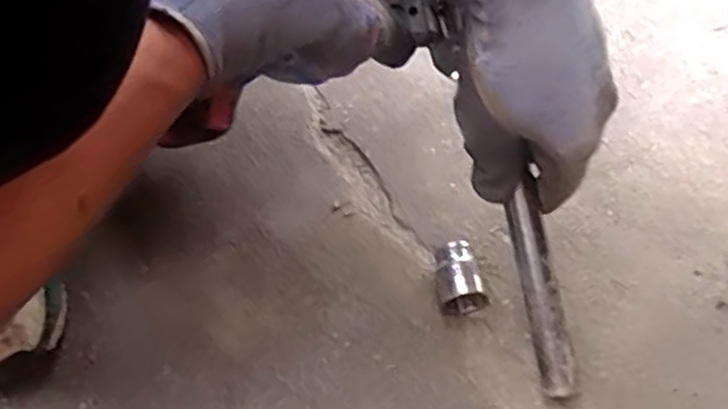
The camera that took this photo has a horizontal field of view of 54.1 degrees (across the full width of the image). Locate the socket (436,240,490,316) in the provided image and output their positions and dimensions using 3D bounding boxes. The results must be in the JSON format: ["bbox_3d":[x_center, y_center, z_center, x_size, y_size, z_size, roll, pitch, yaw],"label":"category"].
[{"bbox_3d":[0.059,0.046,0.445,0.027,0.025,0.039,-9,56,-4],"label":"socket"}]

